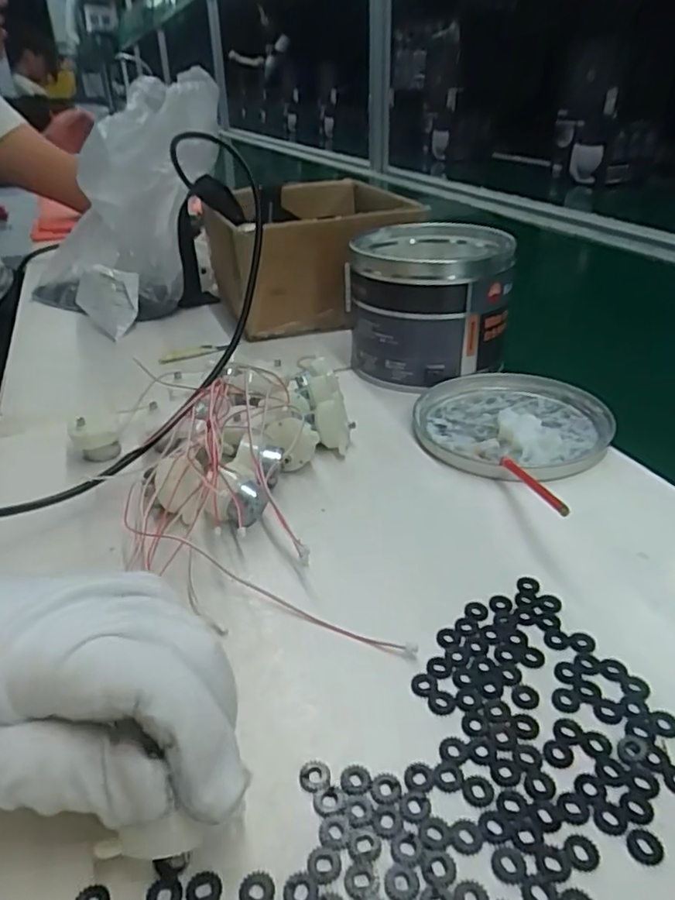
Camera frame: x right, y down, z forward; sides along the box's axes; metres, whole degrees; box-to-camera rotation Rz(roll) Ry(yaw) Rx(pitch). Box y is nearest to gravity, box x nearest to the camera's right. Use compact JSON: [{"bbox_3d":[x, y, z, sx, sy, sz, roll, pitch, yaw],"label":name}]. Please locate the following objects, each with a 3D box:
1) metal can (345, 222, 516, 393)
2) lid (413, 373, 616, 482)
[{"bbox_3d":[0.077,-0.119,0.502,0.122,0.101,0.129,8,32,17],"label":"metal can"},{"bbox_3d":[0.120,-0.021,0.423,0.127,0.014,0.131,-1,31,1],"label":"lid"}]

